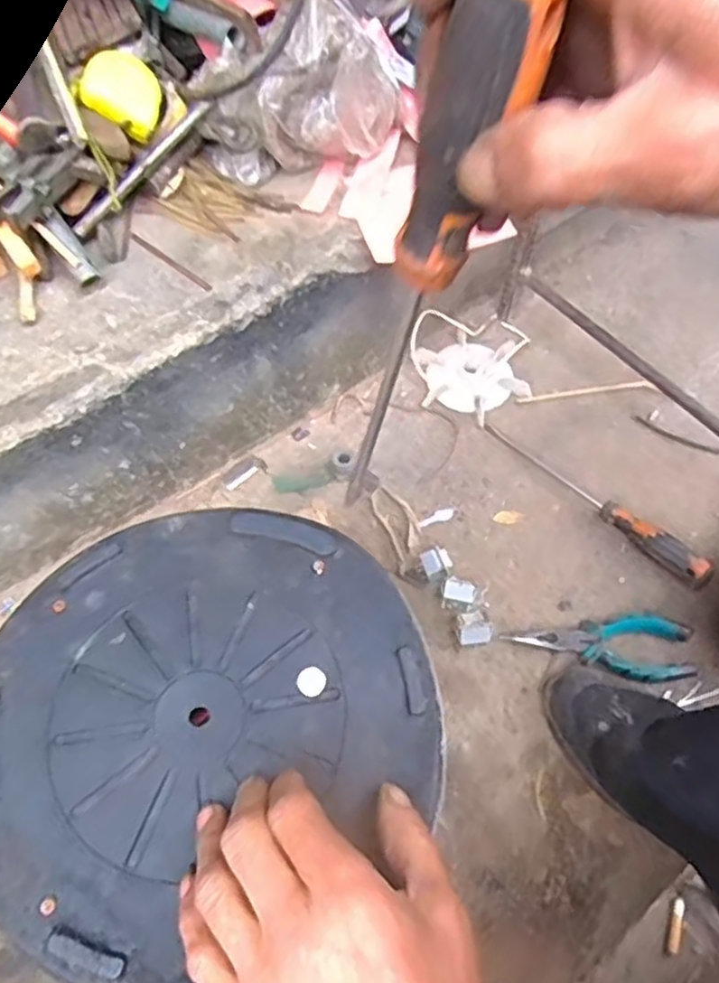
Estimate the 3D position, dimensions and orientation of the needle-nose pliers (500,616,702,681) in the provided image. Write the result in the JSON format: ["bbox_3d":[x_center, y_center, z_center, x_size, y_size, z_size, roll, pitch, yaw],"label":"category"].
[{"bbox_3d":[0.207,0.134,0.614,0.155,0.023,0.051,4,59,2],"label":"needle-nose pliers"}]

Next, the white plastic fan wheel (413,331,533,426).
[{"bbox_3d":[0.122,-0.127,0.772,0.111,0.020,0.109,-7,59,-4],"label":"white plastic fan wheel"}]

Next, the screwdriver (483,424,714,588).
[{"bbox_3d":[0.219,0.006,0.685,0.249,0.032,0.024,40,67,21],"label":"screwdriver"}]

